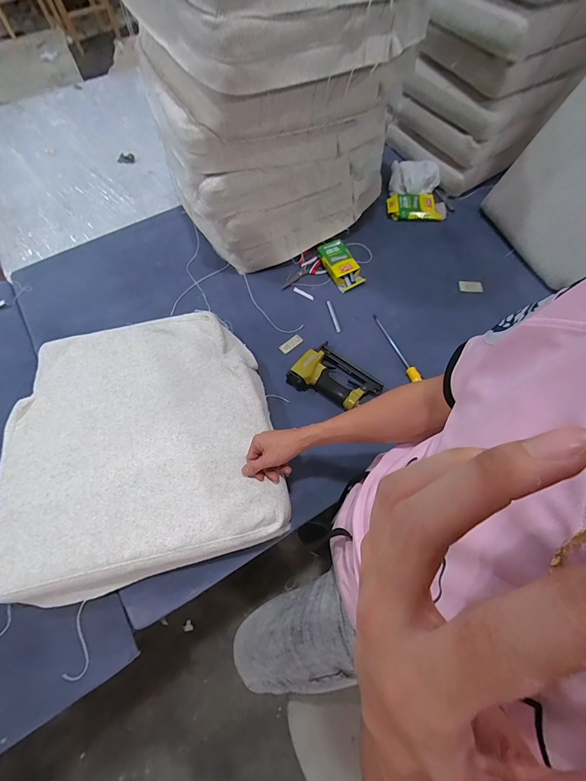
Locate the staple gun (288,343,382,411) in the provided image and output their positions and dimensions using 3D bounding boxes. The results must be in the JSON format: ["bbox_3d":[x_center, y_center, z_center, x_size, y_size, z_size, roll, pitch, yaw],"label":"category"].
[{"bbox_3d":[0.098,-0.024,0.777,0.180,0.046,0.139,40,72,16],"label":"staple gun"}]

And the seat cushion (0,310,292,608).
[{"bbox_3d":[-0.305,0.095,0.671,0.501,0.081,0.506,-15,67,-6],"label":"seat cushion"}]

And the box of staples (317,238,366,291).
[{"bbox_3d":[0.132,-0.347,0.907,0.073,0.027,0.151,-28,81,-12],"label":"box of staples"}]

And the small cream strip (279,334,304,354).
[{"bbox_3d":[-0.005,-0.119,0.847,0.062,0.008,0.031,-41,72,-16],"label":"small cream strip"}]

